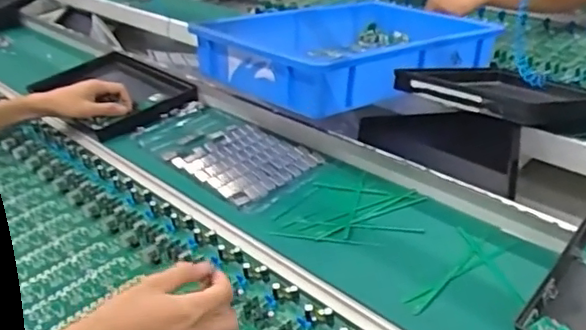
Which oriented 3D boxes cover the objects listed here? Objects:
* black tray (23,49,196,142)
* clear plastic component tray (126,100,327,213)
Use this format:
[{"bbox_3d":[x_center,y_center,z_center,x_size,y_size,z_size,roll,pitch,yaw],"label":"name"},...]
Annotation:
[{"bbox_3d":[-0.339,-0.140,1.103,0.187,0.027,0.342,-32,36,-29],"label":"black tray"},{"bbox_3d":[-0.105,-0.024,0.890,0.146,0.008,0.317,-30,39,-32],"label":"clear plastic component tray"}]

